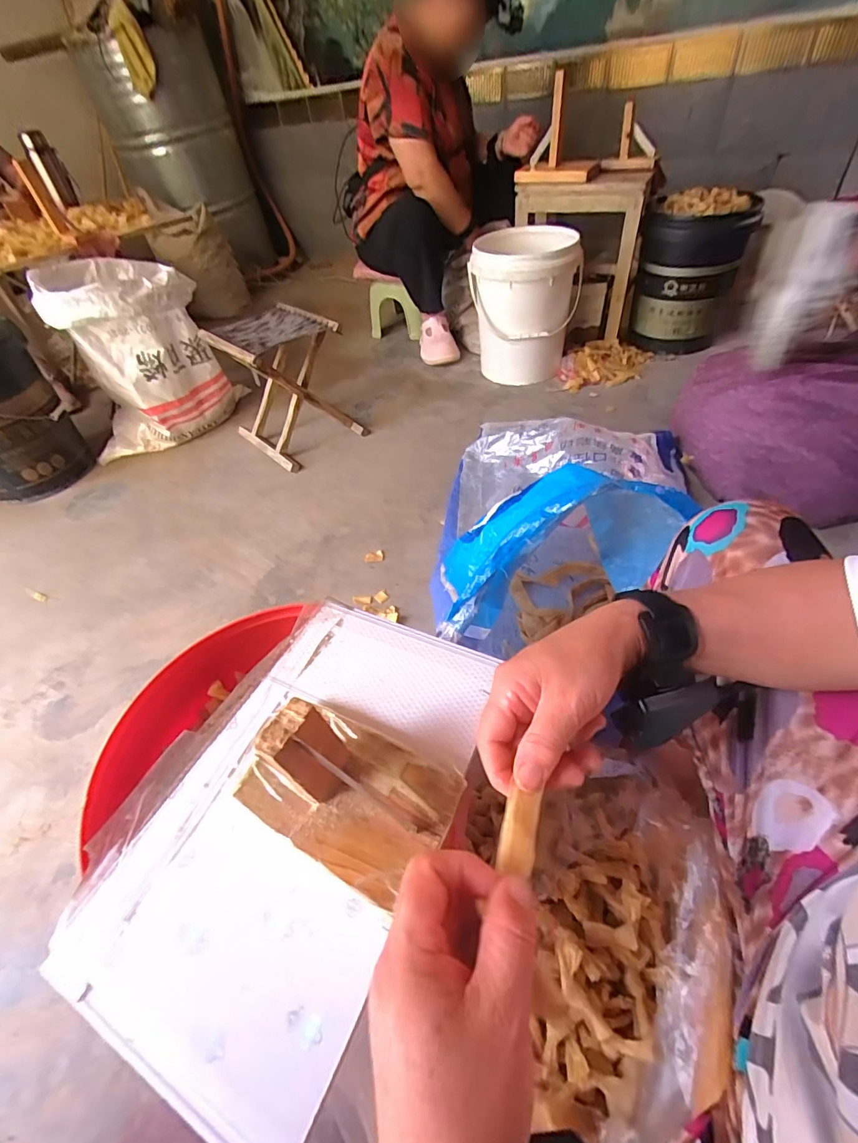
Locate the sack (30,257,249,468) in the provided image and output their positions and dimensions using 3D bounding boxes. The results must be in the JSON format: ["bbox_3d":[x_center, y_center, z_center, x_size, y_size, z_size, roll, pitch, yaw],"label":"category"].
[{"bbox_3d":[-0.793,-0.604,1.341,0.352,0.424,0.310,-4,47,2],"label":"sack"}]

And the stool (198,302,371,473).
[{"bbox_3d":[-0.379,-0.503,1.278,0.264,0.296,0.298,-38,54,-26],"label":"stool"}]

